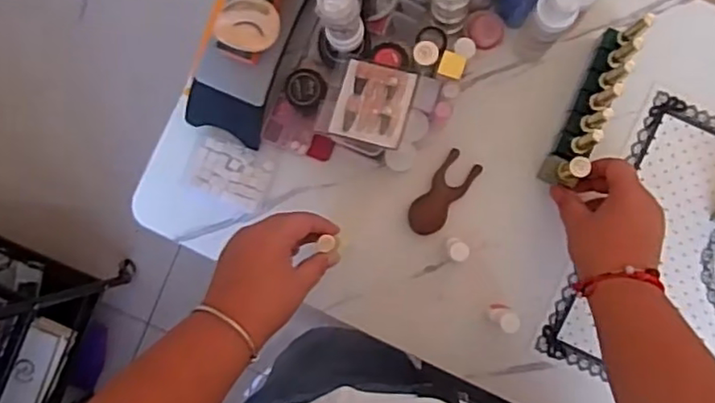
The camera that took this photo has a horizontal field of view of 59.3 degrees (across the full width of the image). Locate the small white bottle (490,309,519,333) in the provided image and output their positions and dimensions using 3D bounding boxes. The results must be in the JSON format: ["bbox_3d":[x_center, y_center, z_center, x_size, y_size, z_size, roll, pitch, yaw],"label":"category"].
[{"bbox_3d":[0.141,0.112,0.607,0.019,0.066,0.018,0,88,4],"label":"small white bottle"}]

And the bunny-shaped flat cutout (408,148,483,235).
[{"bbox_3d":[0.087,-0.007,0.637,0.037,0.004,0.090,35,91,4],"label":"bunny-shaped flat cutout"}]

